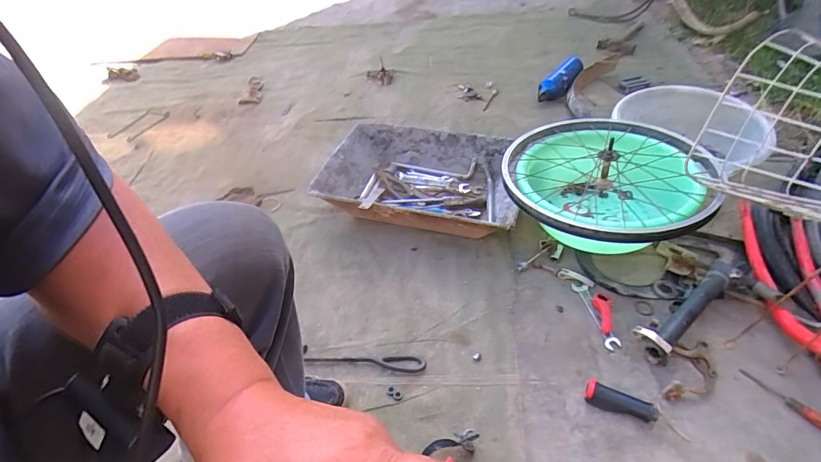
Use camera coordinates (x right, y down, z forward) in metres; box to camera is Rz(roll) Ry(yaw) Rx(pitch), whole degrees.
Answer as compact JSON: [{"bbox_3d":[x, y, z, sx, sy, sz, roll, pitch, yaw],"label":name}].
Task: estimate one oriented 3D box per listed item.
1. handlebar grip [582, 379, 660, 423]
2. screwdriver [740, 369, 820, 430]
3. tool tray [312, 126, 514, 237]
[{"bbox_3d":[0.336,0.273,0.682,0.103,0.025,0.034,14,48,21],"label":"handlebar grip"},{"bbox_3d":[0.598,0.266,0.661,0.024,0.018,0.144,-31,49,-22],"label":"screwdriver"},{"bbox_3d":[0.028,-0.115,1.082,0.484,0.125,0.318,9,47,16],"label":"tool tray"}]

